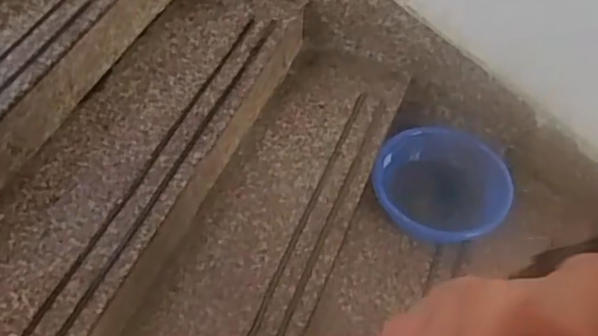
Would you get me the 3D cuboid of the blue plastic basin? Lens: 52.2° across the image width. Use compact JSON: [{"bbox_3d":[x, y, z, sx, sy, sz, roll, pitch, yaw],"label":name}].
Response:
[{"bbox_3d":[0.347,0.035,1.476,0.309,0.082,0.293,2,51,-2],"label":"blue plastic basin"}]

